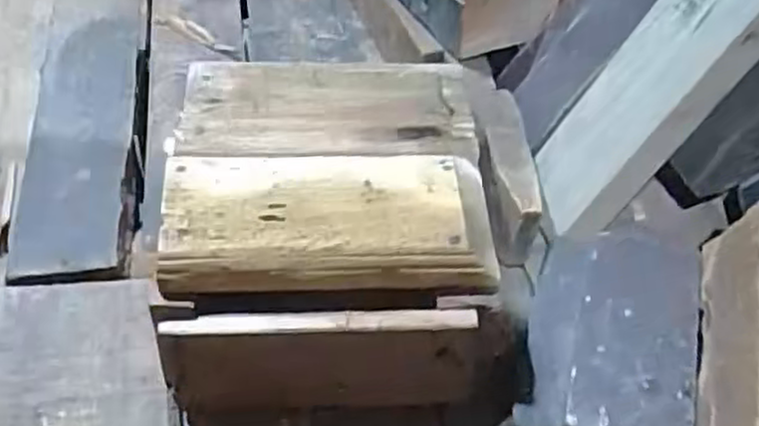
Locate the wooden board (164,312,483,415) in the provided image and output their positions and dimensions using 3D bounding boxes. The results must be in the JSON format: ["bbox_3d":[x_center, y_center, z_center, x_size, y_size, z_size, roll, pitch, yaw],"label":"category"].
[{"bbox_3d":[-0.038,0.102,0.505,0.202,0.087,0.014,-2,39,-1],"label":"wooden board"}]

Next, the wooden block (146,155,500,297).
[{"bbox_3d":[-0.034,0.005,0.507,0.217,0.030,0.100,0,48,-5],"label":"wooden block"}]

